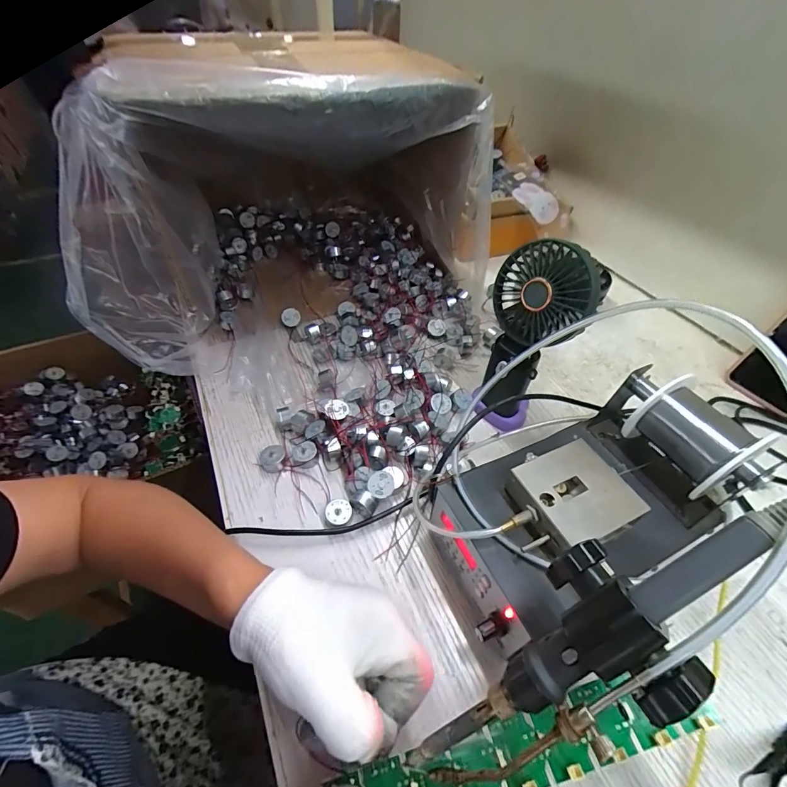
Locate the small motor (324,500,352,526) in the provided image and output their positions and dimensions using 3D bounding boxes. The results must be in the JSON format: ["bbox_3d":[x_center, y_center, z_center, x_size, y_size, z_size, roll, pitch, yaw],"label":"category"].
[{"bbox_3d":[-0.047,0.104,0.340,0.022,0.013,0.021,0,48,0],"label":"small motor"}]

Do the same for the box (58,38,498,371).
[{"bbox_3d":[-0.149,-0.263,0.506,0.459,0.276,0.326,-19,51,-17],"label":"box"}]

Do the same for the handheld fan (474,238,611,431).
[{"bbox_3d":[0.132,-0.047,0.382,0.077,0.193,0.082,11,49,10],"label":"handheld fan"}]

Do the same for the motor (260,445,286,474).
[{"bbox_3d":[-0.114,0.063,0.375,0.024,0.013,0.024,0,48,0],"label":"motor"}]

